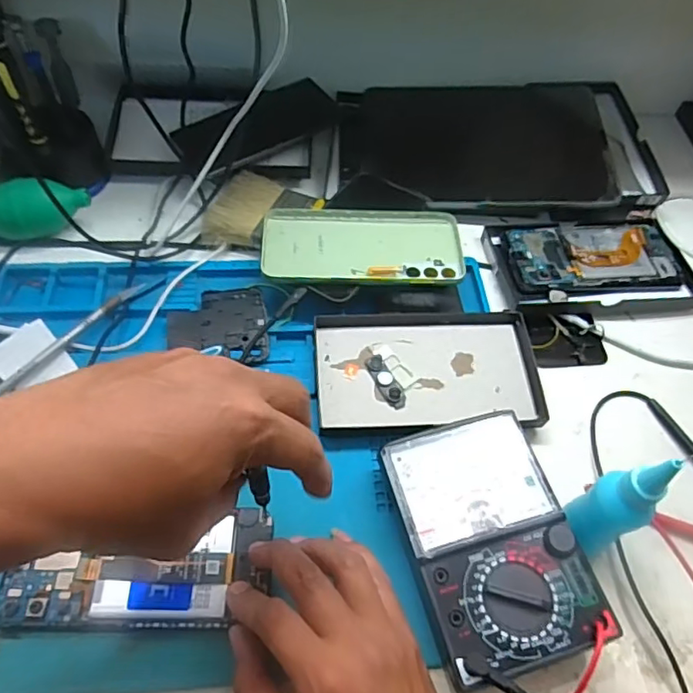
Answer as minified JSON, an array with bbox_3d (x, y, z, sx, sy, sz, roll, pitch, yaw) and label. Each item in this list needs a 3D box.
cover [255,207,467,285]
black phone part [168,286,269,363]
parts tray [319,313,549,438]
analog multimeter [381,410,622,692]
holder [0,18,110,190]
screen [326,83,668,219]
[{"bbox_3d":[0.014,-0.087,0.485,0.167,0.005,0.085,1,57,-2],"label":"cover"},{"bbox_3d":[-0.102,-0.019,0.459,0.079,0.009,0.071,1,59,-3],"label":"black phone part"},{"bbox_3d":[0.063,0.017,0.451,0.171,0.012,0.102,-3,59,-5],"label":"parts tray"},{"bbox_3d":[0.089,0.124,0.362,0.097,0.043,0.146,-12,60,-10],"label":"analog multimeter"},{"bbox_3d":[-0.279,-0.209,0.482,0.101,0.138,0.092,-29,65,-19],"label":"holder"},{"bbox_3d":[0.155,-0.211,0.583,0.321,0.029,0.203,1,59,-2],"label":"screen"}]

